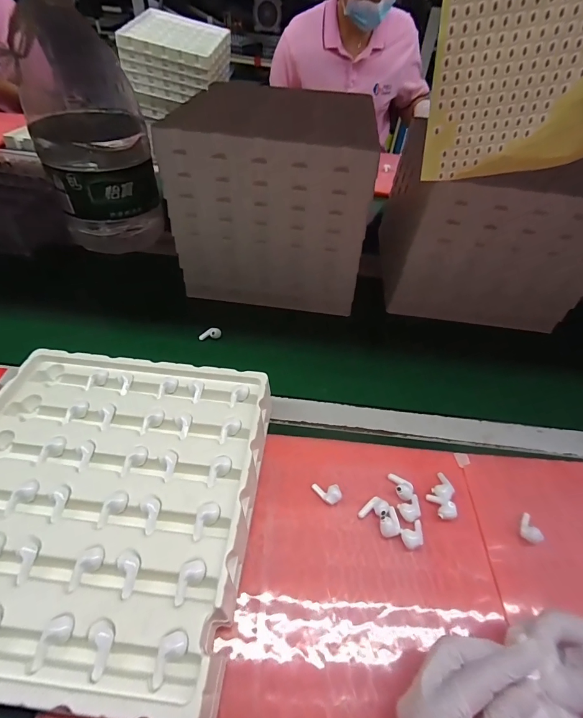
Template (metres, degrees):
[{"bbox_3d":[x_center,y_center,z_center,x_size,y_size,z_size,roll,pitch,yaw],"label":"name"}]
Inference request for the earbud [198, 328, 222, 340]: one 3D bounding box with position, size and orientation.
[{"bbox_3d":[-0.120,-0.036,0.523,0.034,0.013,0.014,-14,47,7],"label":"earbud"}]

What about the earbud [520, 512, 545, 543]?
[{"bbox_3d":[0.236,0.168,0.351,0.016,0.020,0.027,30,52,21],"label":"earbud"}]

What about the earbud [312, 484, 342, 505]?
[{"bbox_3d":[0.037,0.135,0.363,0.017,0.016,0.029,-32,58,-30],"label":"earbud"}]

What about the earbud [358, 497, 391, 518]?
[{"bbox_3d":[0.083,0.151,0.352,0.028,0.015,0.020,-29,56,-28],"label":"earbud"}]

